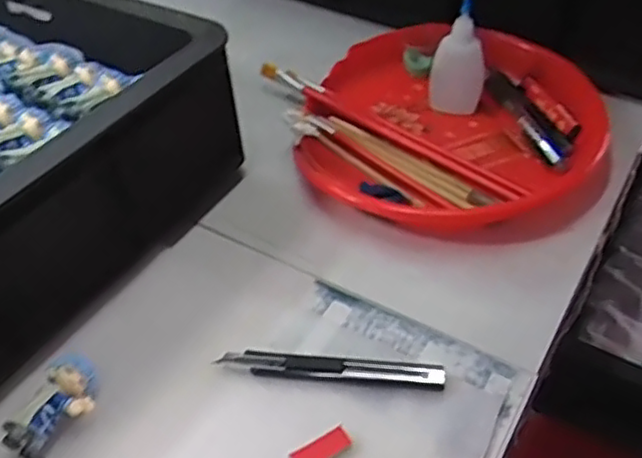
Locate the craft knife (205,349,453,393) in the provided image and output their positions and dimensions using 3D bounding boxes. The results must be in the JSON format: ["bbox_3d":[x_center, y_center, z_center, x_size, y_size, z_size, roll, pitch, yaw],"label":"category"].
[{"bbox_3d":[0.006,0.085,0.409,0.135,0.008,0.017,3,46,6],"label":"craft knife"}]

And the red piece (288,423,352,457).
[{"bbox_3d":[0.000,0.121,0.373,0.034,0.004,0.015,-25,49,-20],"label":"red piece"}]

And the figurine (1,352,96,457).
[{"bbox_3d":[-0.151,0.104,0.390,0.033,0.027,0.059,13,48,16],"label":"figurine"}]

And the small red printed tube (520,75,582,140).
[{"bbox_3d":[0.193,-0.107,0.577,0.016,0.014,0.089,-14,46,-10],"label":"small red printed tube"}]

